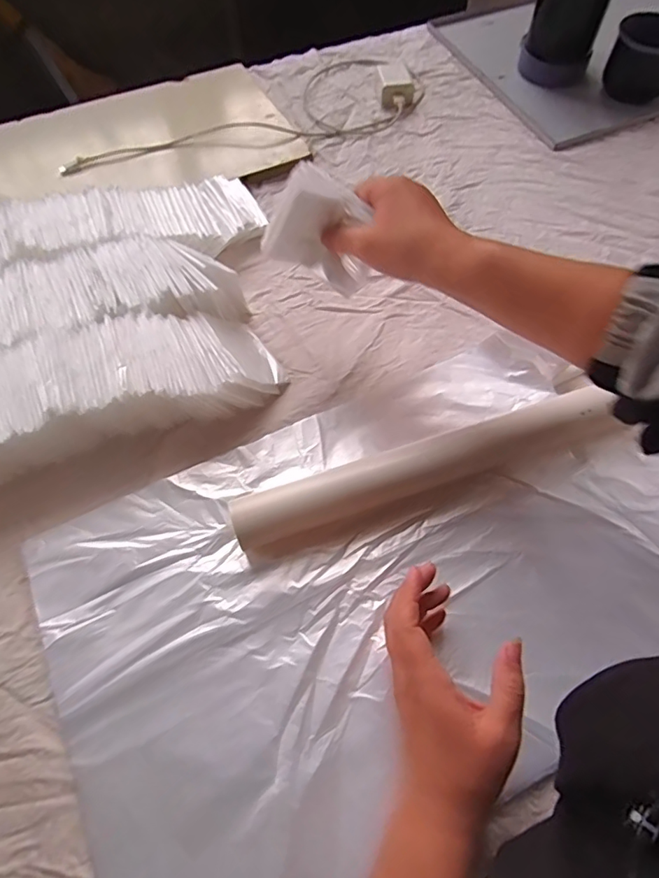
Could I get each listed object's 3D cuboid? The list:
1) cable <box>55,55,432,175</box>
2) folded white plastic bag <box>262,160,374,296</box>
[{"bbox_3d":[-0.107,-0.440,0.658,0.462,0.023,0.178,-12,63,-5],"label":"cable"},{"bbox_3d":[-0.002,-0.167,0.400,0.088,0.071,0.015,29,26,-1],"label":"folded white plastic bag"}]

